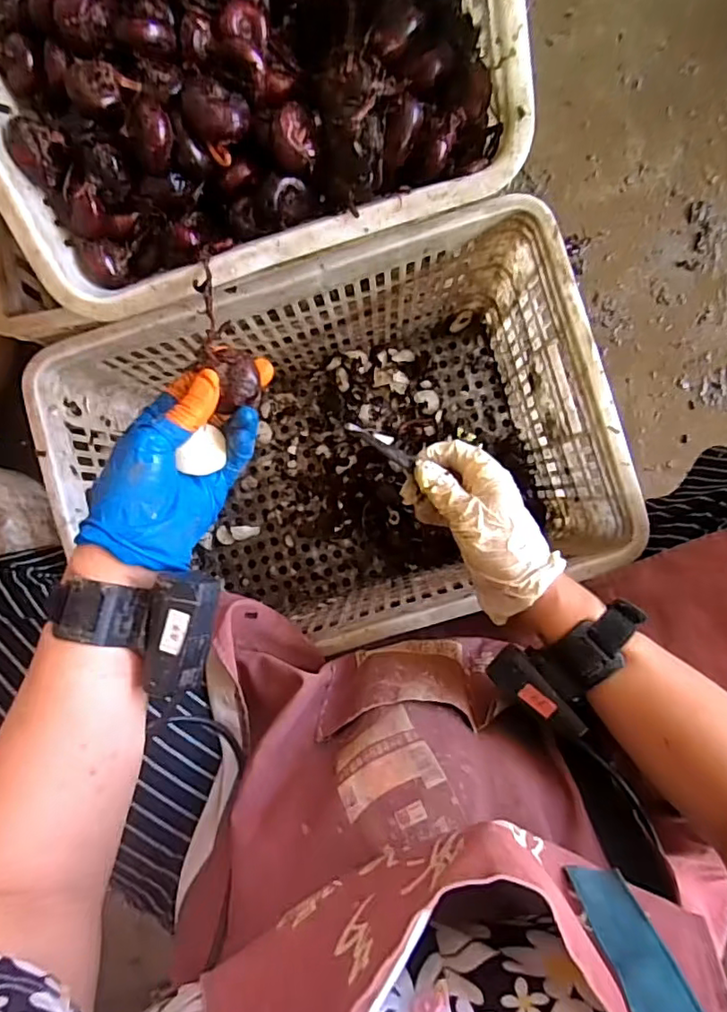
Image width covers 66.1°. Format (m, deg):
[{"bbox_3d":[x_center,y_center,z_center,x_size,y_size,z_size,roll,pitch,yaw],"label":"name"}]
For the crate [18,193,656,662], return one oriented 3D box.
[{"bbox_3d":[-0.022,-0.044,0.648,0.501,0.292,0.341,-18,89,2],"label":"crate"}]

